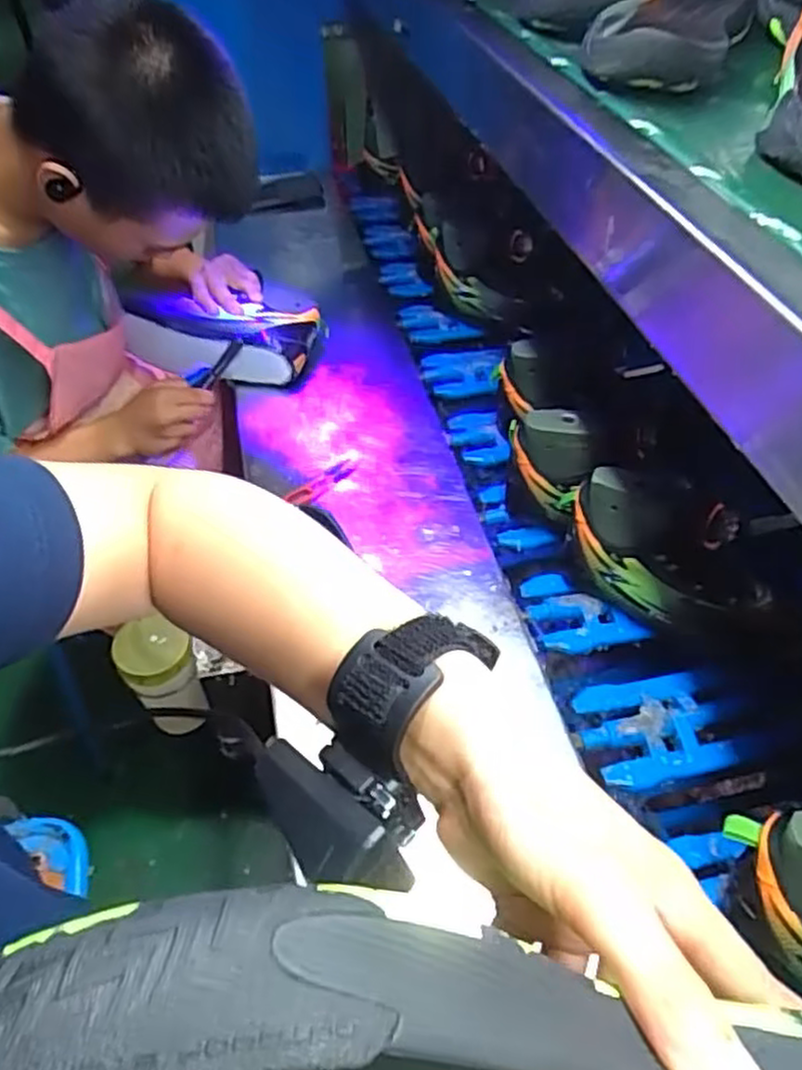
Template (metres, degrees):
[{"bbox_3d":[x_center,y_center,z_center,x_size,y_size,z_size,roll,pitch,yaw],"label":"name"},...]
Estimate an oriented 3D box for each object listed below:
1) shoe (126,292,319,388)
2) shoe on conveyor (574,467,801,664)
[{"bbox_3d":[-0.224,-0.238,0.932,0.230,0.107,0.084,-2,51,-1],"label":"shoe"},{"bbox_3d":[0.276,0.029,0.696,0.258,0.125,0.086,37,59,4],"label":"shoe on conveyor"}]

